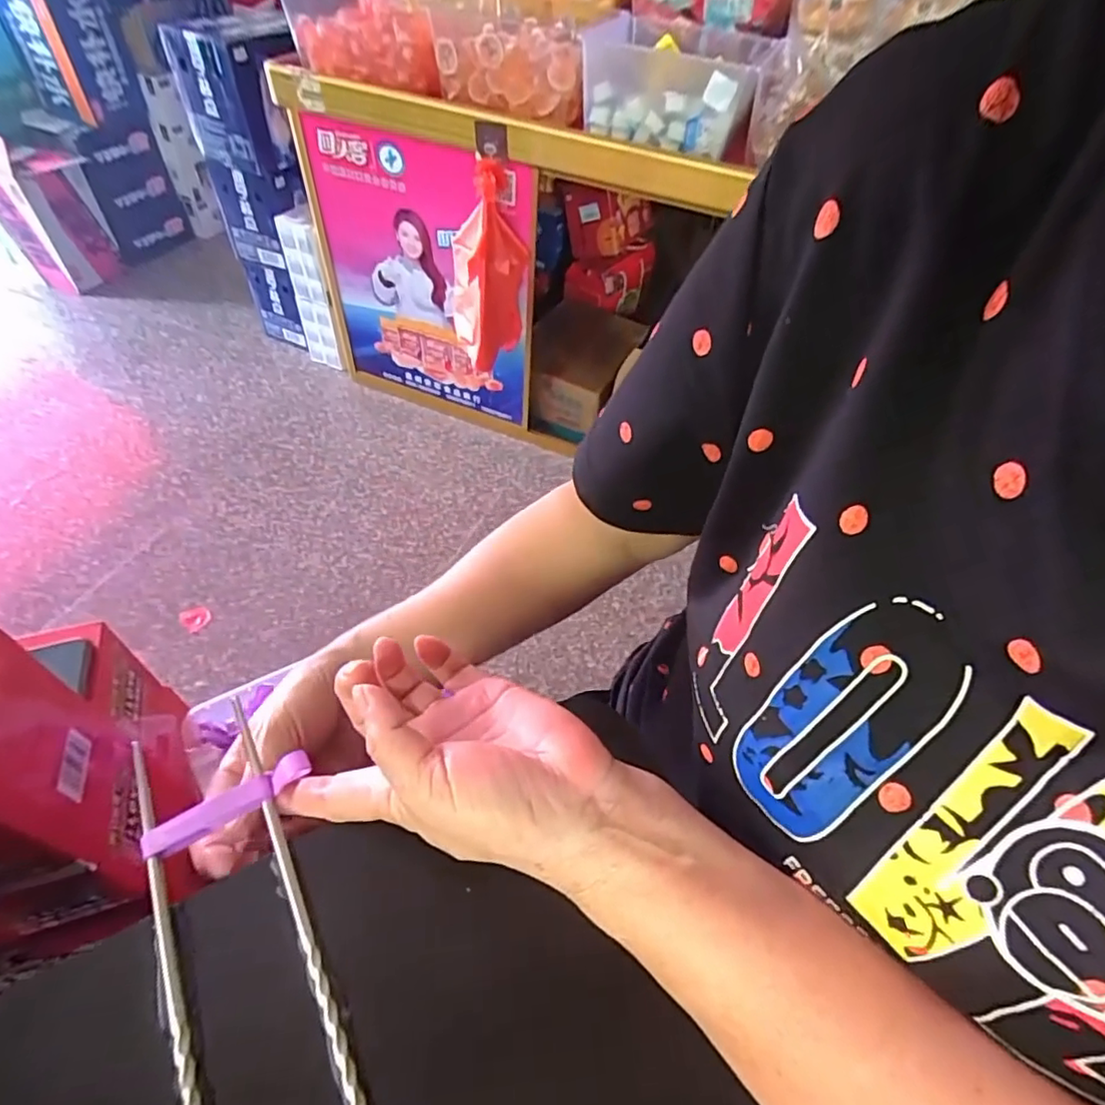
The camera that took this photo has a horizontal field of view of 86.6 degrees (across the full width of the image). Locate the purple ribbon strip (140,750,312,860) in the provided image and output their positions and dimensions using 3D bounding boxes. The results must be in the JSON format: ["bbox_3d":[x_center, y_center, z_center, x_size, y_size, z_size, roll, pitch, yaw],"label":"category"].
[{"bbox_3d":[-0.146,0.114,0.263,0.070,0.008,0.012,-25,56,-19],"label":"purple ribbon strip"}]

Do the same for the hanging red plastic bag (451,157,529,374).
[{"bbox_3d":[-0.133,-0.578,1.220,0.148,0.362,0.197,-2,50,-7],"label":"hanging red plastic bag"}]

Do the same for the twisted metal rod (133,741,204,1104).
[{"bbox_3d":[-0.142,0.170,0.221,0.007,0.006,0.214,-21,57,-21],"label":"twisted metal rod"}]

